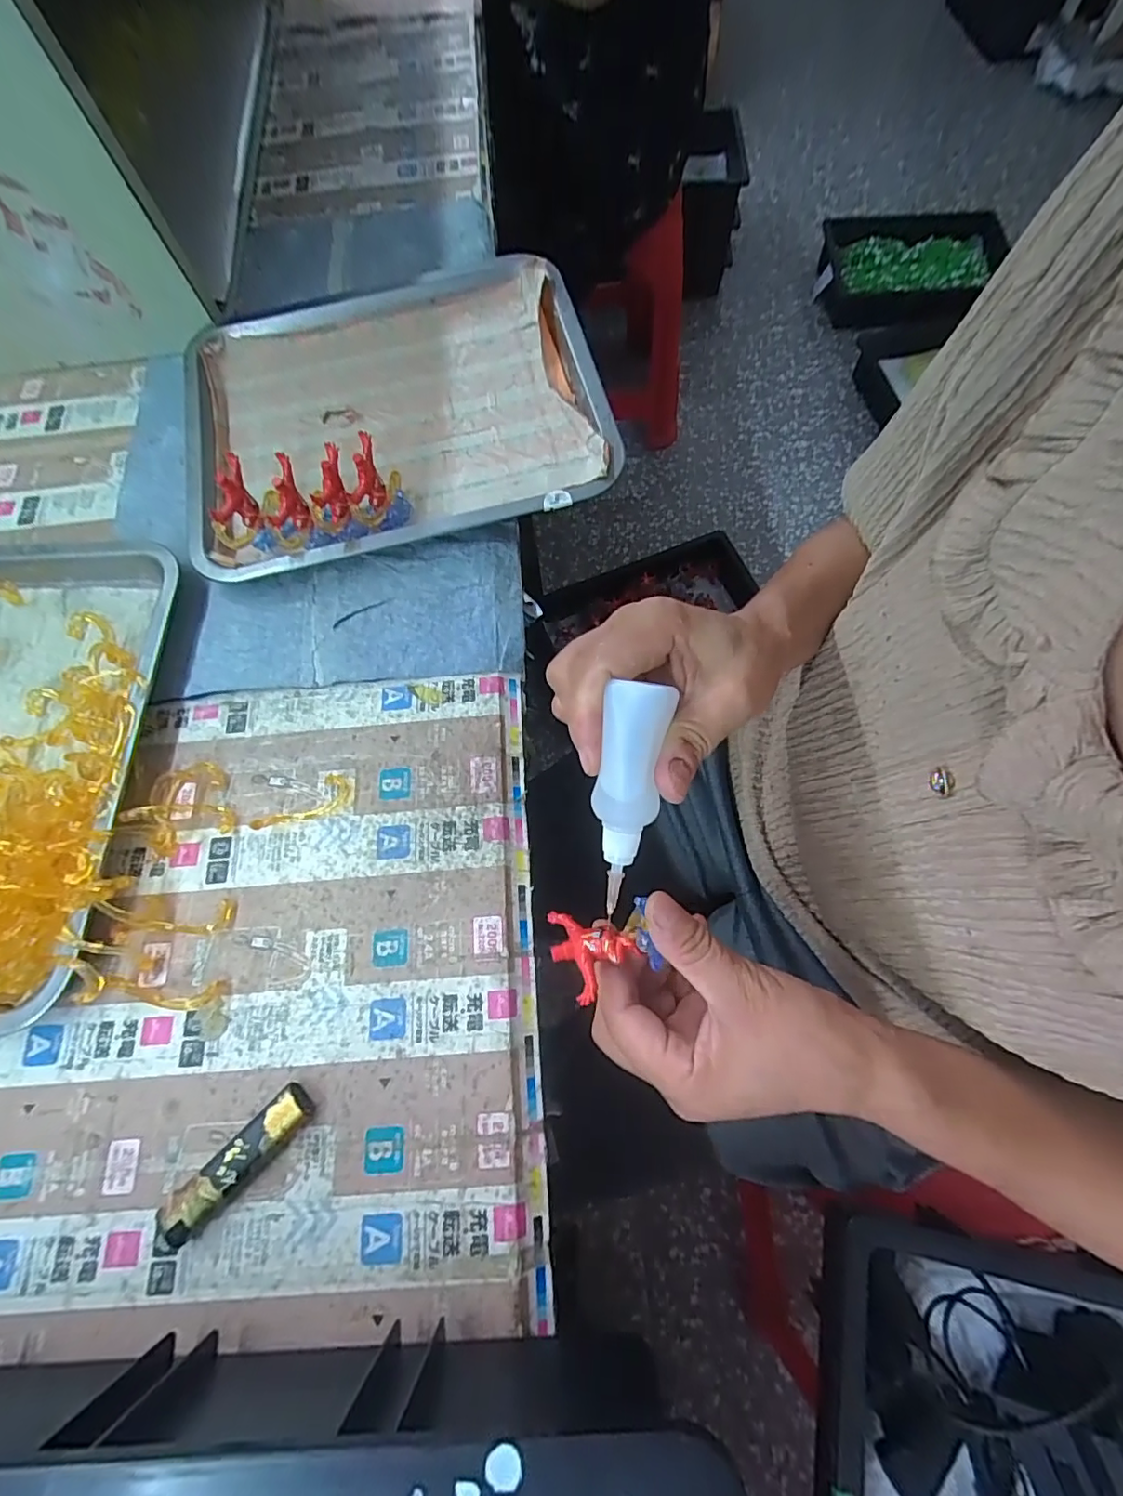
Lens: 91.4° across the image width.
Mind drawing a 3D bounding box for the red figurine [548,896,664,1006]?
[{"bbox_3d":[0.021,0.096,0.262,0.049,0.023,0.041,-10,71,-1],"label":"red figurine"}]

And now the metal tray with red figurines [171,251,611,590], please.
[{"bbox_3d":[-0.133,-0.265,0.422,0.316,0.040,0.263,-13,71,-2],"label":"metal tray with red figurines"}]

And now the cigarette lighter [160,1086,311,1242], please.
[{"bbox_3d":[-0.159,0.205,0.272,0.077,0.015,0.020,-43,75,-12],"label":"cigarette lighter"}]

